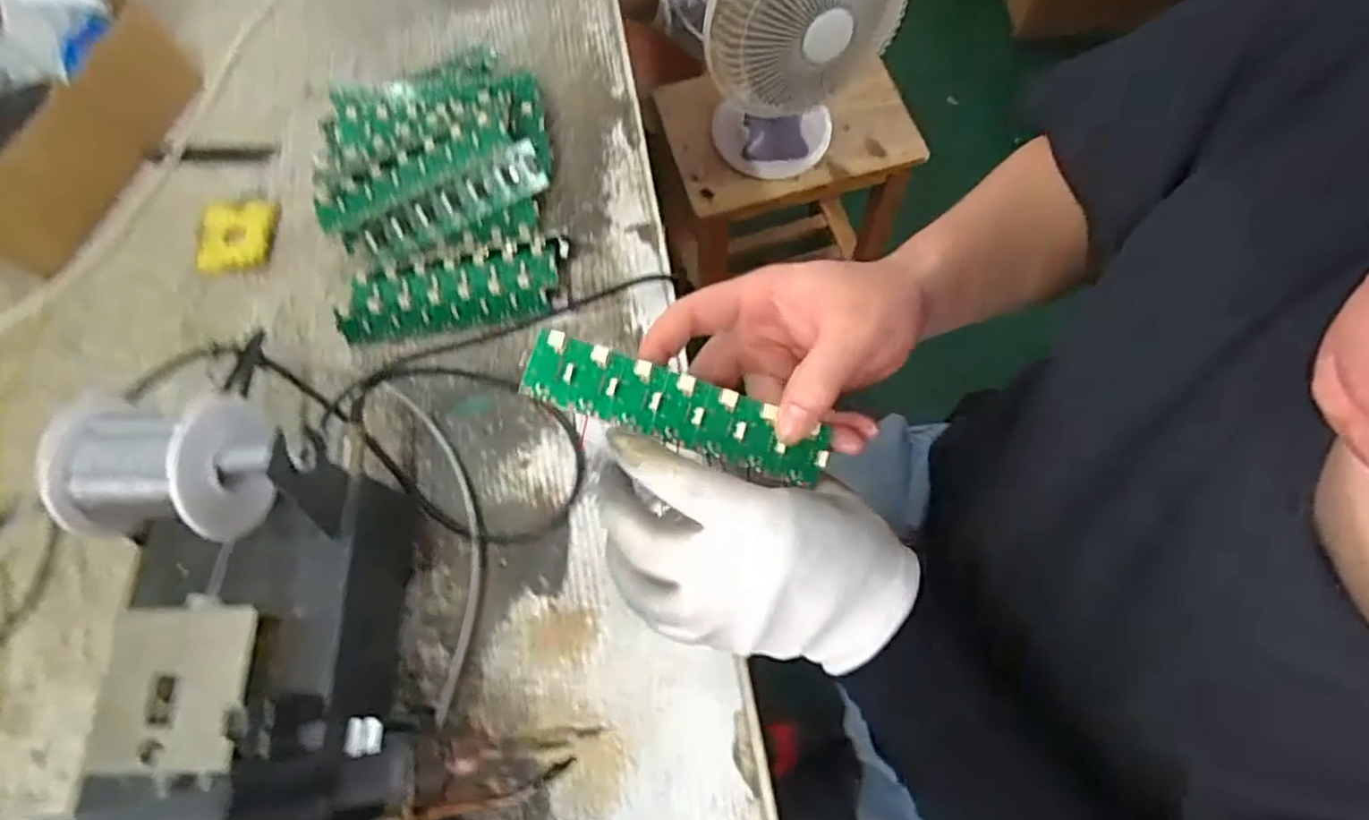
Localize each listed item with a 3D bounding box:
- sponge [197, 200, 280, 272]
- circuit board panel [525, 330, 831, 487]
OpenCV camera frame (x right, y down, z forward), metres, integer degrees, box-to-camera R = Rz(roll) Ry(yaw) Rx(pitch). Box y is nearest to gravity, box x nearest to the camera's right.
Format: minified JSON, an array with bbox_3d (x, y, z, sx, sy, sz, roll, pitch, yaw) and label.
[{"bbox_3d":[-0.326,-0.128,0.495,0.054,0.010,0.058,-1,69,2],"label":"sponge"},{"bbox_3d":[-0.002,0.000,0.303,0.136,0.005,0.030,19,90,-3],"label":"circuit board panel"}]

